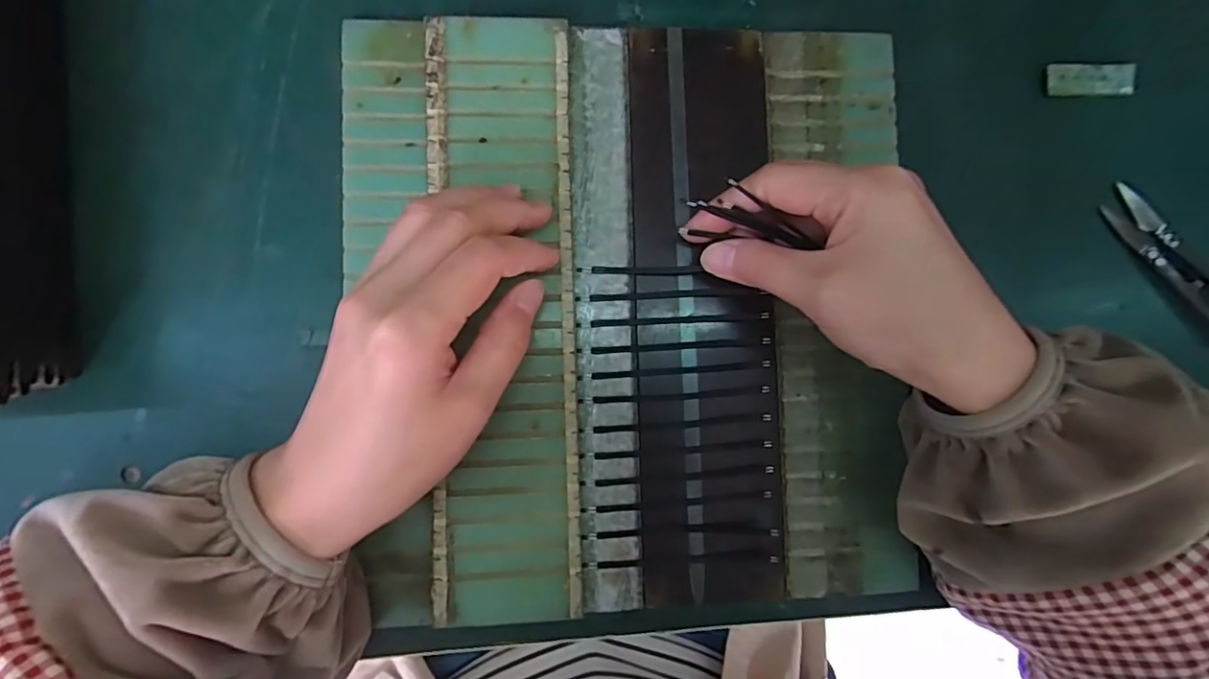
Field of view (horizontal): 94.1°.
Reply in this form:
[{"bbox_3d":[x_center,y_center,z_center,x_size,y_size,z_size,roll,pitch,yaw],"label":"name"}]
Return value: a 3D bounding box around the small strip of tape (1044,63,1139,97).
[{"bbox_3d":[0.244,-0.130,0.281,0.043,0.004,0.016,0,88,-4],"label":"small strip of tape"}]

